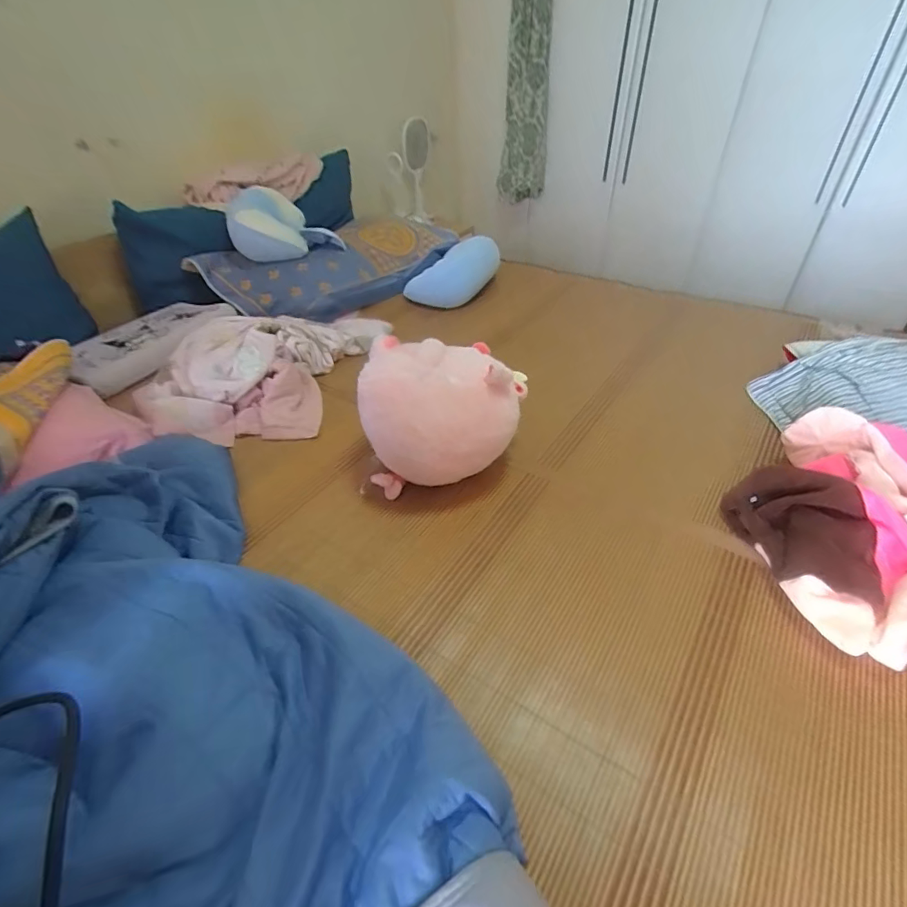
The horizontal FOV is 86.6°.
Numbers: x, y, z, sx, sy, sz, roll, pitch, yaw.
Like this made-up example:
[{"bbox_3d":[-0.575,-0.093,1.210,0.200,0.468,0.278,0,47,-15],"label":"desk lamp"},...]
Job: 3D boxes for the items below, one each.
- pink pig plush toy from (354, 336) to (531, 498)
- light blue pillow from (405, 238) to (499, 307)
[{"bbox_3d":[-0.021,-0.059,0.814,0.260,0.207,0.185,-2,42,1],"label":"pink pig plush toy"},{"bbox_3d":[-0.001,-0.554,1.503,0.312,0.106,0.226,-32,46,-1],"label":"light blue pillow"}]

